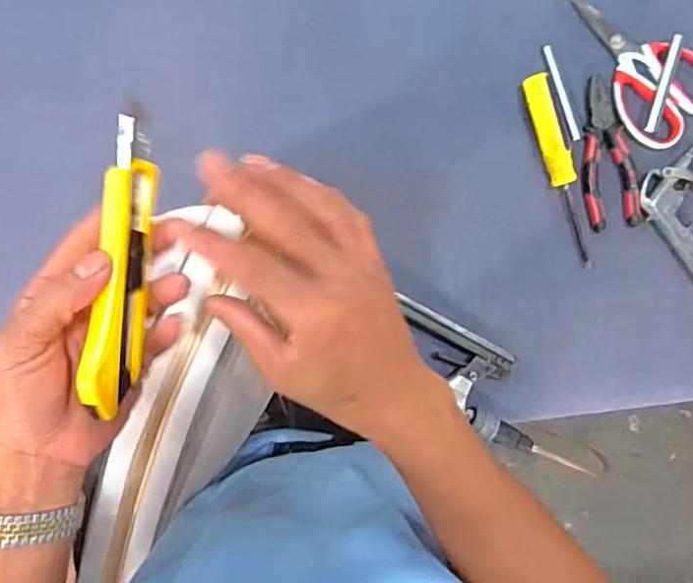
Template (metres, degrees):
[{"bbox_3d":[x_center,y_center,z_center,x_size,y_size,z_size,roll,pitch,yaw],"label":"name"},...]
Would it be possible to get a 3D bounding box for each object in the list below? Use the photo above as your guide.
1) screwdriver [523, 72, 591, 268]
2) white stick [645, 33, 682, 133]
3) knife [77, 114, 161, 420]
[{"bbox_3d":[0.223,-0.124,0.592,0.029,0.020,0.198,-18,91,0],"label":"screwdriver"},{"bbox_3d":[0.325,-0.211,0.588,0.012,0.008,0.097,16,91,0],"label":"white stick"},{"bbox_3d":[-0.120,-0.015,0.313,0.019,0.028,0.150,5,87,0],"label":"knife"}]

